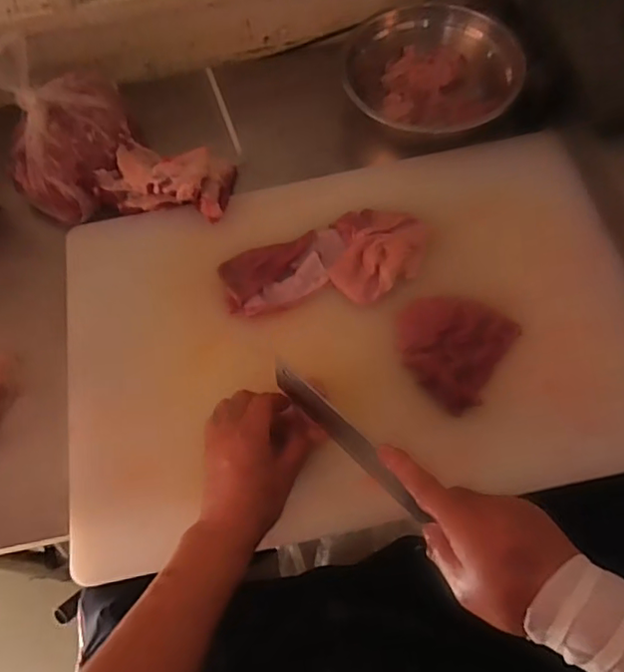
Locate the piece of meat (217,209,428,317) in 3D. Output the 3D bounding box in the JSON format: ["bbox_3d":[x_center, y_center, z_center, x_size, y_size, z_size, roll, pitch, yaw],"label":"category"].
[{"bbox_3d":[0.016,-0.075,0.602,0.213,0.025,0.102,-24,67,-8],"label":"piece of meat"}]

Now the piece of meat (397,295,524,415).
[{"bbox_3d":[0.134,0.006,0.555,0.107,0.034,0.117,-1,65,2],"label":"piece of meat"}]

